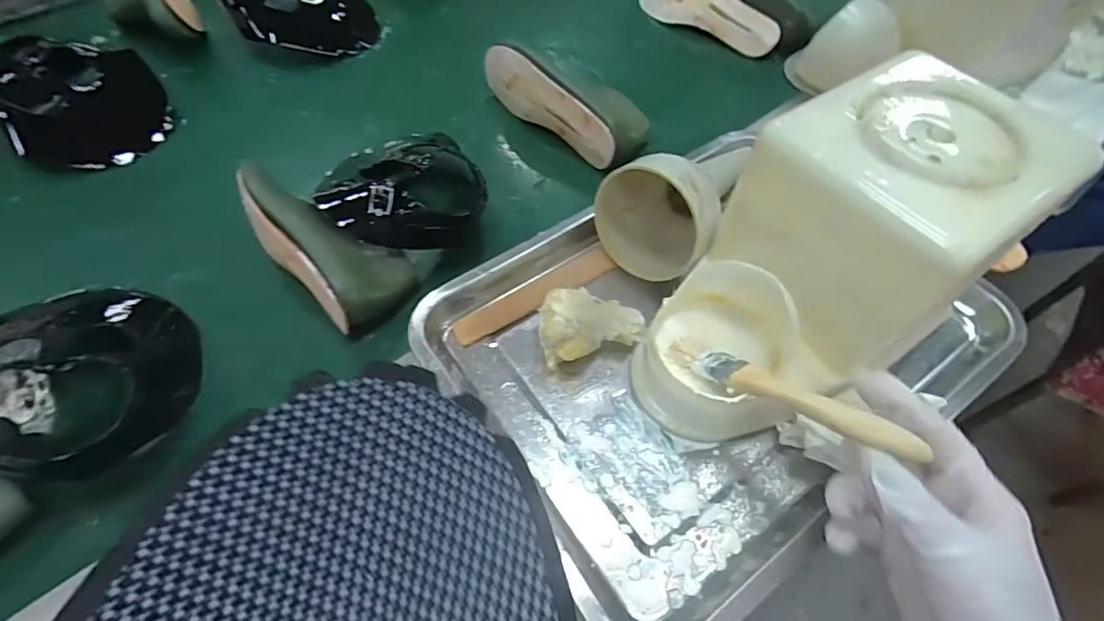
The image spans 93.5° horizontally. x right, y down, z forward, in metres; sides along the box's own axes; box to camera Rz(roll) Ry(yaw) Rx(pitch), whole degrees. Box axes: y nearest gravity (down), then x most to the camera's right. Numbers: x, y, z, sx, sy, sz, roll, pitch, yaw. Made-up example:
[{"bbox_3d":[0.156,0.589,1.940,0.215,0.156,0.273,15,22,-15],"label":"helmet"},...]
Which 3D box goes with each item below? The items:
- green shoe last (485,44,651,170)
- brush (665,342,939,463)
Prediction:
[{"bbox_3d":[0.015,-0.244,0.600,0.220,0.083,0.077,39,65,23],"label":"green shoe last"},{"bbox_3d":[0.129,0.045,0.296,0.020,0.009,0.140,-41,39,-23],"label":"brush"}]

